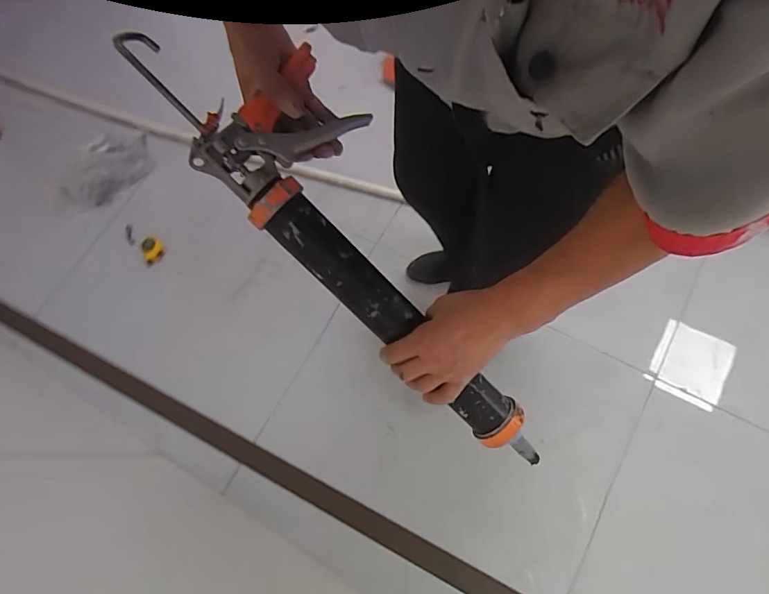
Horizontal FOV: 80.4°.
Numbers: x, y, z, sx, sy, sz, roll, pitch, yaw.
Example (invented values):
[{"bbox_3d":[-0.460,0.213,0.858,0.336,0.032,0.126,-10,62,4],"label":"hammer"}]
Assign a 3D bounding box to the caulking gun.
[{"bbox_3d":[-0.010,-0.055,0.489,0.157,0.053,0.604,-44,99,-12],"label":"caulking gun"}]

